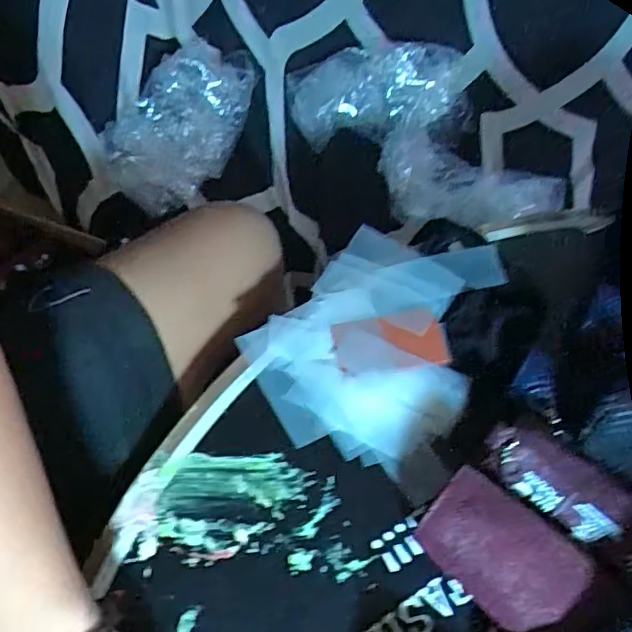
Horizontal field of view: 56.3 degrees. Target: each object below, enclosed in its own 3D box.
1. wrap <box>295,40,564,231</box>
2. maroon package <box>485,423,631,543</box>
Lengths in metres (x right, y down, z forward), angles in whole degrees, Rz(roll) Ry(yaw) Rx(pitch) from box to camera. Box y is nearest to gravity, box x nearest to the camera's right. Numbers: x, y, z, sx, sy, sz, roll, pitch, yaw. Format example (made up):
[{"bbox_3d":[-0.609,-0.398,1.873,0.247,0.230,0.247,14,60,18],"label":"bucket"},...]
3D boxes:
[{"bbox_3d":[0.184,-0.305,0.970,0.251,0.105,0.485,-37,65,-25],"label":"wrap"},{"bbox_3d":[0.151,0.103,0.370,0.091,0.022,0.041,36,87,17],"label":"maroon package"}]

